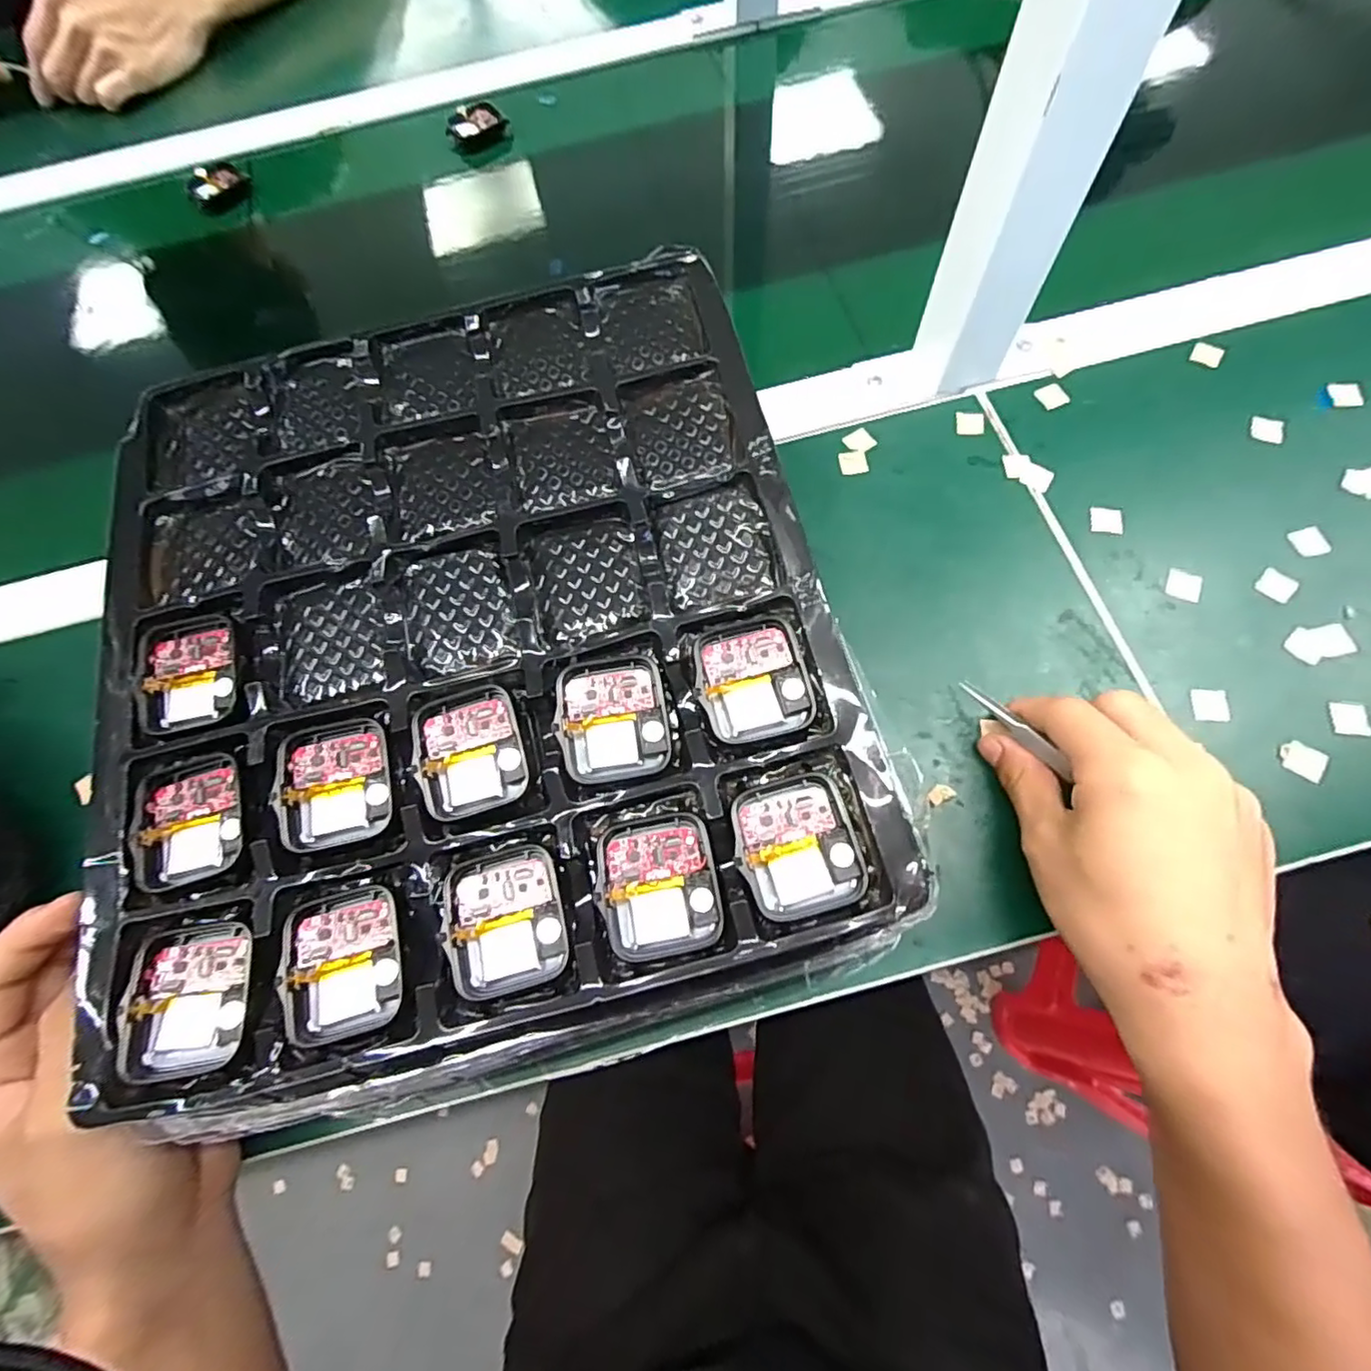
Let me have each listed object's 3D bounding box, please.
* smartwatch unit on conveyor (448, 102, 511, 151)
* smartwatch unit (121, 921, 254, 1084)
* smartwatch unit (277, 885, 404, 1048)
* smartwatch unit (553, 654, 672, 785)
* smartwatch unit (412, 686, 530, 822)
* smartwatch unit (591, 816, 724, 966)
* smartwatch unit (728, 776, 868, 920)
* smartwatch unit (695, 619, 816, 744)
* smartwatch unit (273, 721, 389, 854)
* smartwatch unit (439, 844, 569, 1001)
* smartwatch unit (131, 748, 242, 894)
[{"bbox_3d":[-0.177,-0.474,0.520,0.048,0.018,0.034,-32,69,-8],"label":"smartwatch unit on conveyor"},{"bbox_3d":[-0.156,0.099,0.194,0.034,0.010,0.042,-9,68,1],"label":"smartwatch unit"},{"bbox_3d":[-0.107,0.088,0.195,0.035,0.008,0.043,-15,68,-1],"label":"smartwatch unit"},{"bbox_3d":[-0.026,0.011,0.216,0.036,0.015,0.042,-11,68,0],"label":"smartwatch unit"},{"bbox_3d":[-0.075,0.022,0.215,0.037,0.013,0.040,-21,68,-4],"label":"smartwatch unit"},{"bbox_3d":[-0.009,0.064,0.198,0.037,0.011,0.042,-9,68,1],"label":"smartwatch unit"},{"bbox_3d":[0.036,0.052,0.200,0.037,0.012,0.041,-16,68,-2],"label":"smartwatch unit"},{"bbox_3d":[0.023,-0.002,0.216,0.037,0.012,0.040,-12,68,0],"label":"smartwatch unit"},{"bbox_3d":[-0.121,0.033,0.213,0.036,0.010,0.043,-13,68,-1],"label":"smartwatch unit"},{"bbox_3d":[-0.058,0.075,0.199,0.036,0.010,0.044,-15,68,-1],"label":"smartwatch unit"},{"bbox_3d":[-0.170,0.047,0.213,0.033,0.012,0.041,-16,68,-2],"label":"smartwatch unit"}]

